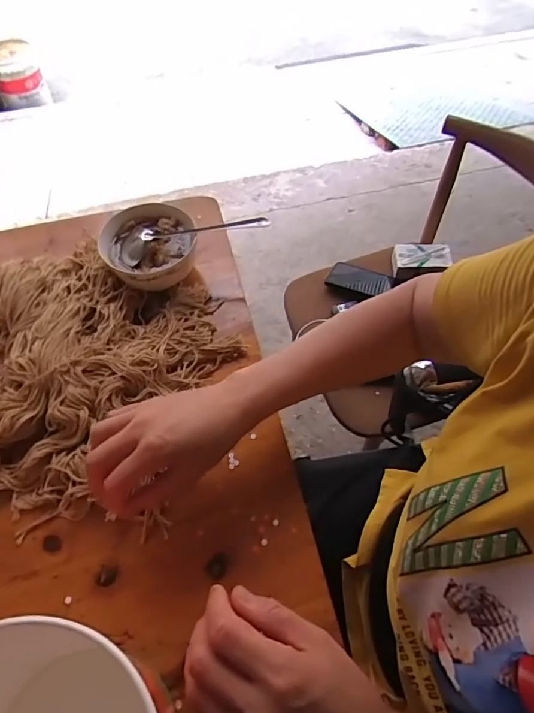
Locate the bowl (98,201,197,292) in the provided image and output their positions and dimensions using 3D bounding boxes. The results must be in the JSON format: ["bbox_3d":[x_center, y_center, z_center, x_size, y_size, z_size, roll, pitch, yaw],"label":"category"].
[{"bbox_3d":[-0.135,-0.124,0.536,0.102,0.064,0.111,-1,57,1],"label":"bowl"}]

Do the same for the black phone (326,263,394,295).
[{"bbox_3d":[0.186,-0.153,0.906,0.122,0.010,0.072,19,60,13],"label":"black phone"}]

